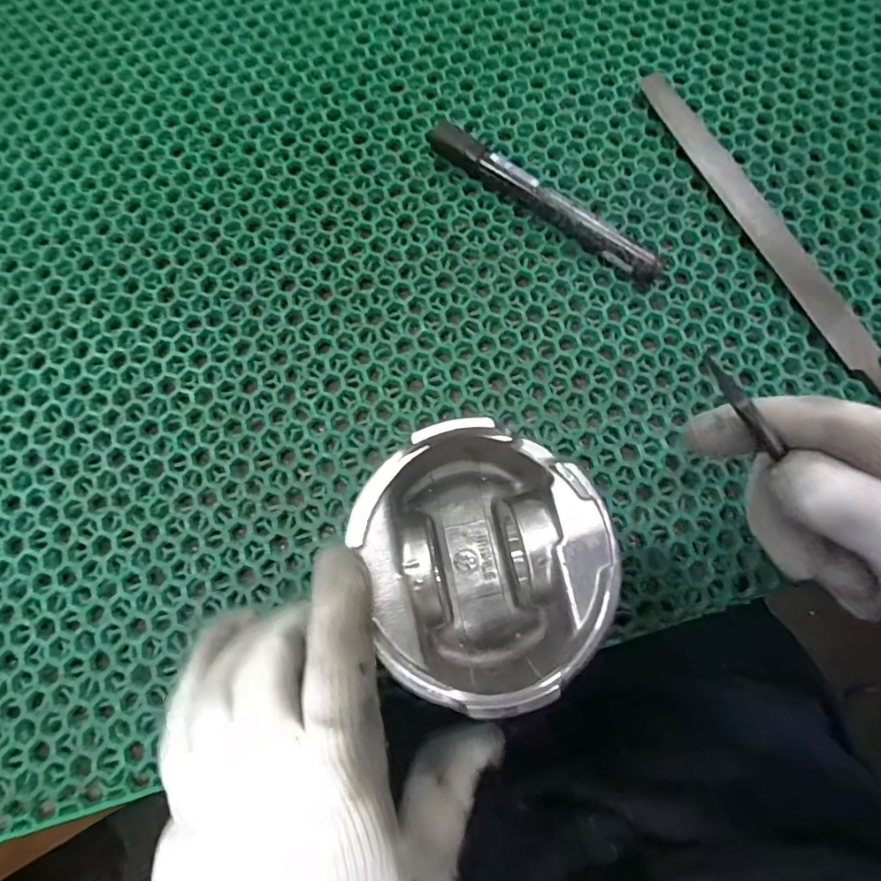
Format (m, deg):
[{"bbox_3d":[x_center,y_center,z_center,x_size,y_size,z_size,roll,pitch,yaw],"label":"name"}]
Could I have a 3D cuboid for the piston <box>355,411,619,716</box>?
[{"bbox_3d":[0.013,0.045,0.199,0.092,0.070,0.090,0,77,0],"label":"piston"}]

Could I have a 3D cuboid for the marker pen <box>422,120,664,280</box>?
[{"bbox_3d":[0.054,-0.128,0.275,0.141,0.019,0.015,37,80,8],"label":"marker pen"}]

